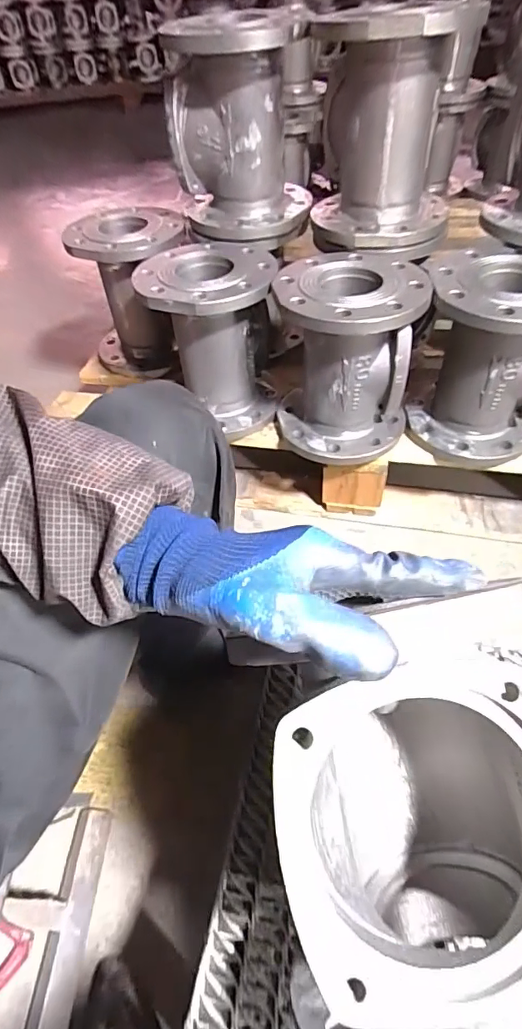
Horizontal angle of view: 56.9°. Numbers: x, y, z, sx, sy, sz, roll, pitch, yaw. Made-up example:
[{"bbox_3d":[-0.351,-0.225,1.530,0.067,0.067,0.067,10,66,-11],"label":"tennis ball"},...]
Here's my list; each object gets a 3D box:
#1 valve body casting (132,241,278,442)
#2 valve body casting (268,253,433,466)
[{"bbox_3d":[-0.070,-0.267,0.737,0.187,0.212,0.195,-17,52,-9],"label":"valve body casting"},{"bbox_3d":[0.118,-0.216,0.685,0.183,0.223,0.187,5,51,9],"label":"valve body casting"}]

